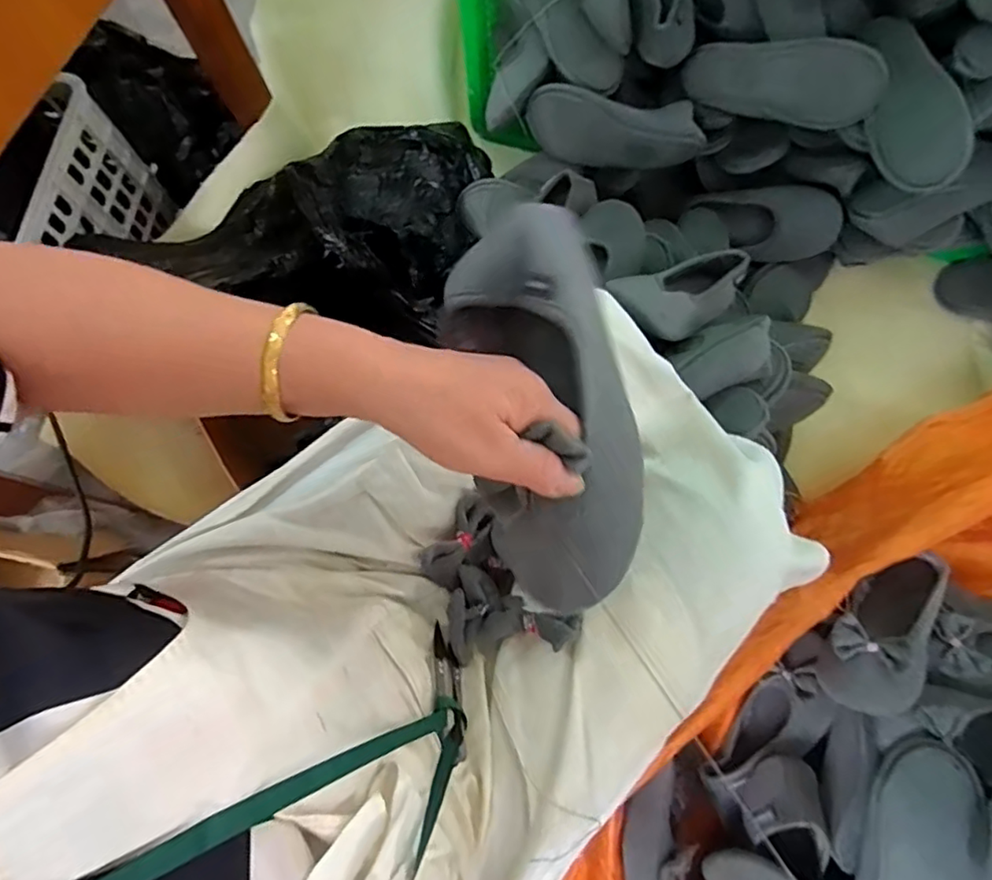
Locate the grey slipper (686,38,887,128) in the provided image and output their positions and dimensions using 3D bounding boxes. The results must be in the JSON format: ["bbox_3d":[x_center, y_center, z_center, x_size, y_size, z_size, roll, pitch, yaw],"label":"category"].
[{"bbox_3d":[0.376,-0.477,0.799,0.237,0.098,0.054,14,54,16],"label":"grey slipper"}]

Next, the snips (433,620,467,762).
[{"bbox_3d":[-0.031,0.167,0.411,0.014,0.021,0.099,-15,38,-3],"label":"snips"}]

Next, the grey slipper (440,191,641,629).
[{"bbox_3d":[0.028,-0.019,0.349,0.088,0.067,0.233,-10,85,-2],"label":"grey slipper"}]

